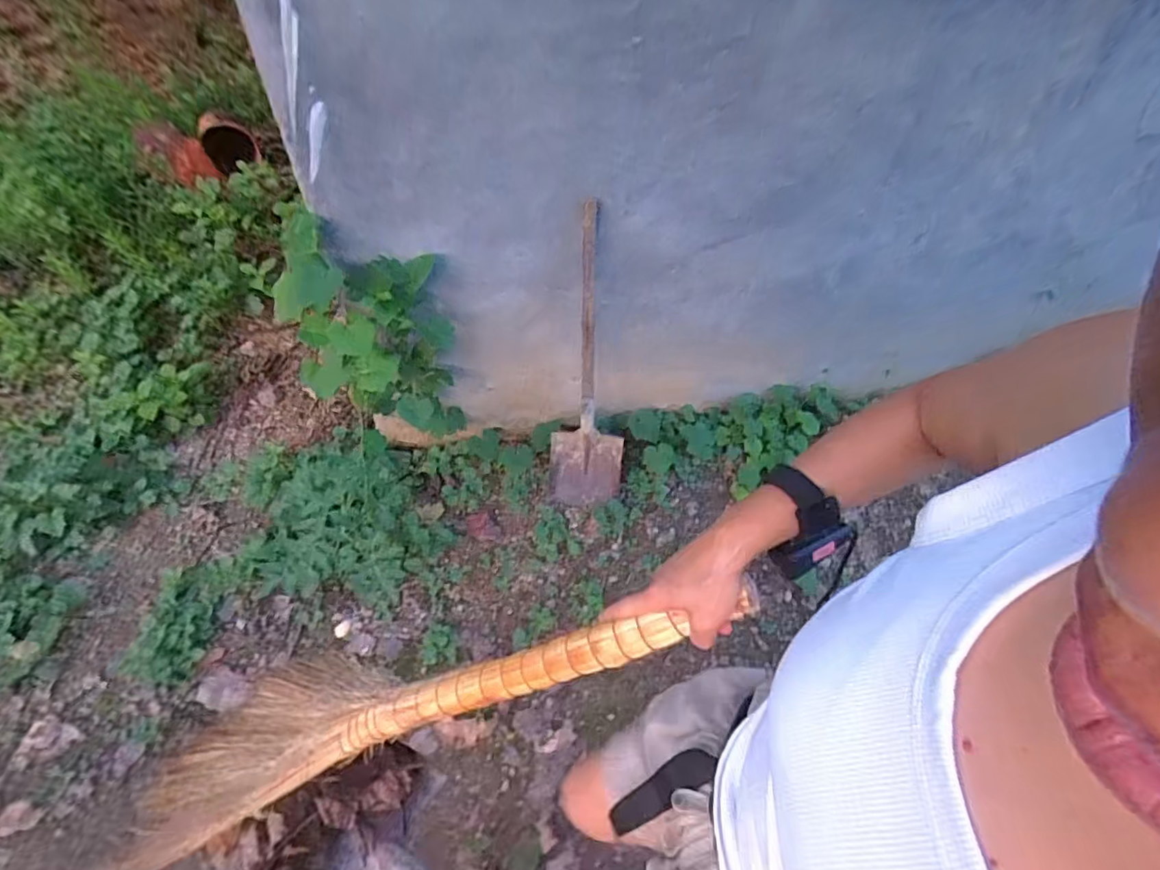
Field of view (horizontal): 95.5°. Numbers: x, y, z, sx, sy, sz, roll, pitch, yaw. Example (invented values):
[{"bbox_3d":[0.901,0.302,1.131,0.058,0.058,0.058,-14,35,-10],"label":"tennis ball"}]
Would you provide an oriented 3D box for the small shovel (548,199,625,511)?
[{"bbox_3d":[0.038,-0.176,1.459,0.223,0.871,0.114,5,34,2],"label":"small shovel"}]

